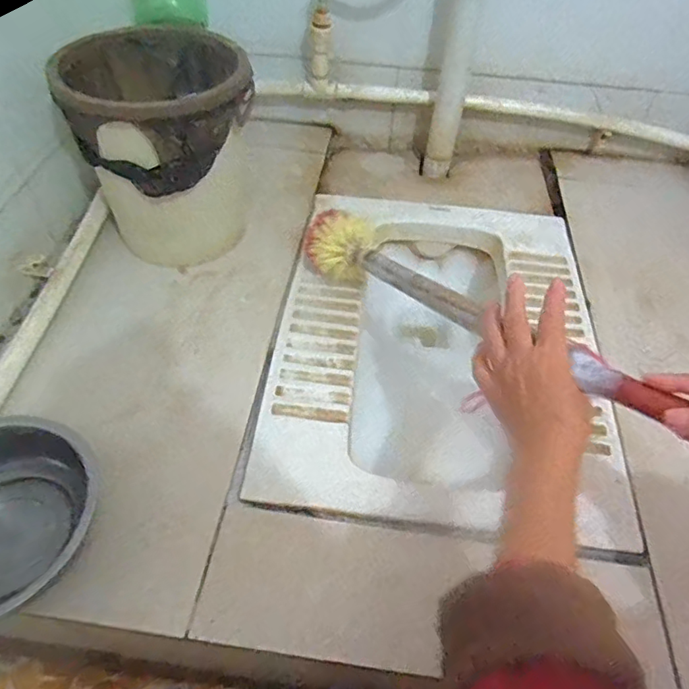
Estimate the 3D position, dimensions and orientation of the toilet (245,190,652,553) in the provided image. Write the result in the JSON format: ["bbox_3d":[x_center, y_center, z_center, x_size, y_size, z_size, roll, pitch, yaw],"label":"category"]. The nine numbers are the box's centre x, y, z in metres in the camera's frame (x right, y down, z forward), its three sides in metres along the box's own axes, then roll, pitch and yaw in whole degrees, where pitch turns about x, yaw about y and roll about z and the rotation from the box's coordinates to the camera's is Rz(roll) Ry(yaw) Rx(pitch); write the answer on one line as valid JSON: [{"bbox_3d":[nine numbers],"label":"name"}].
[{"bbox_3d":[0.122,0.027,0.743,0.394,0.160,0.532,7,50,3],"label":"toilet"}]

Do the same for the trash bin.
[{"bbox_3d":[-0.228,-0.246,0.703,0.212,0.244,0.217,-14,52,-14],"label":"trash bin"}]

